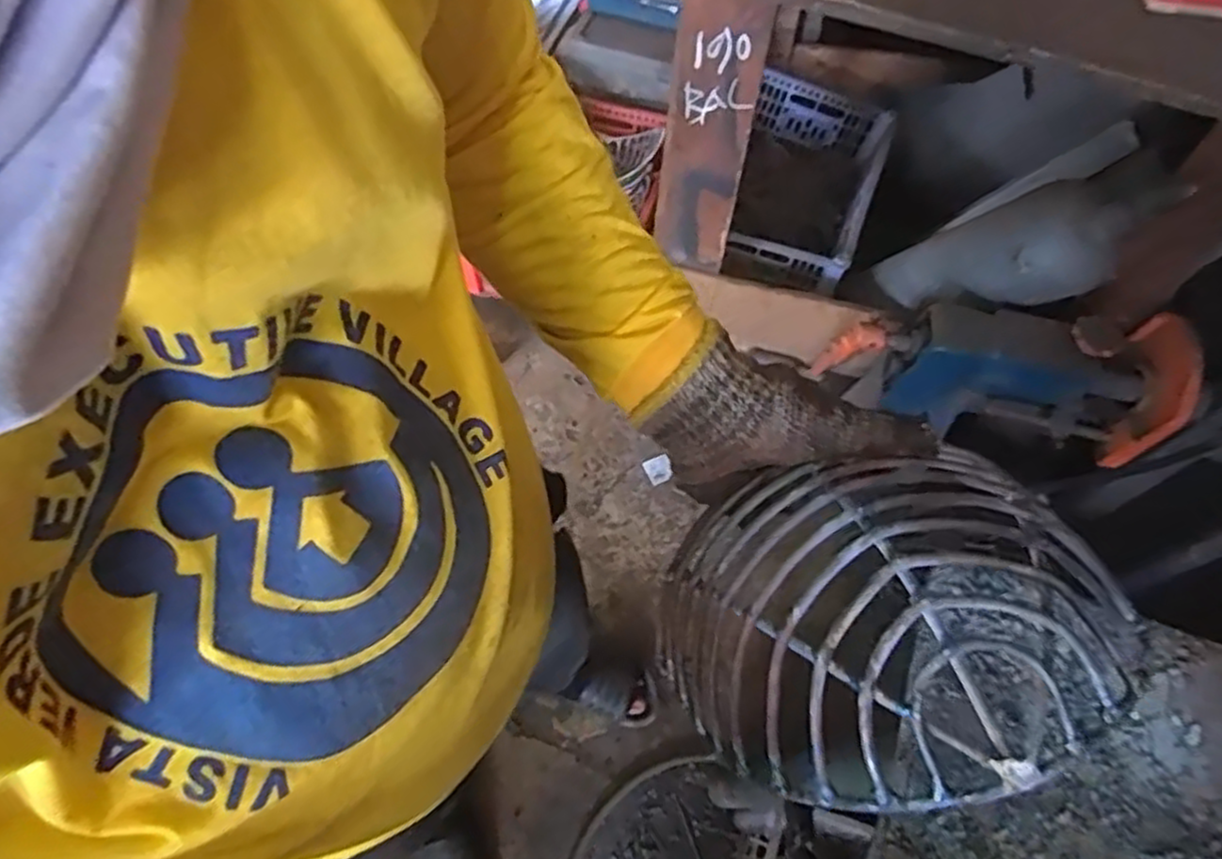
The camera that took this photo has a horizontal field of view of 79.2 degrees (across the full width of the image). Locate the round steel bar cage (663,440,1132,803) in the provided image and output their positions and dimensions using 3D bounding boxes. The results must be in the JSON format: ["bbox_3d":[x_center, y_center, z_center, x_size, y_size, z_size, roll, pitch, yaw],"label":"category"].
[{"bbox_3d":[0.124,0.097,0.366,0.180,0.127,0.163,1,59,-3],"label":"round steel bar cage"}]

